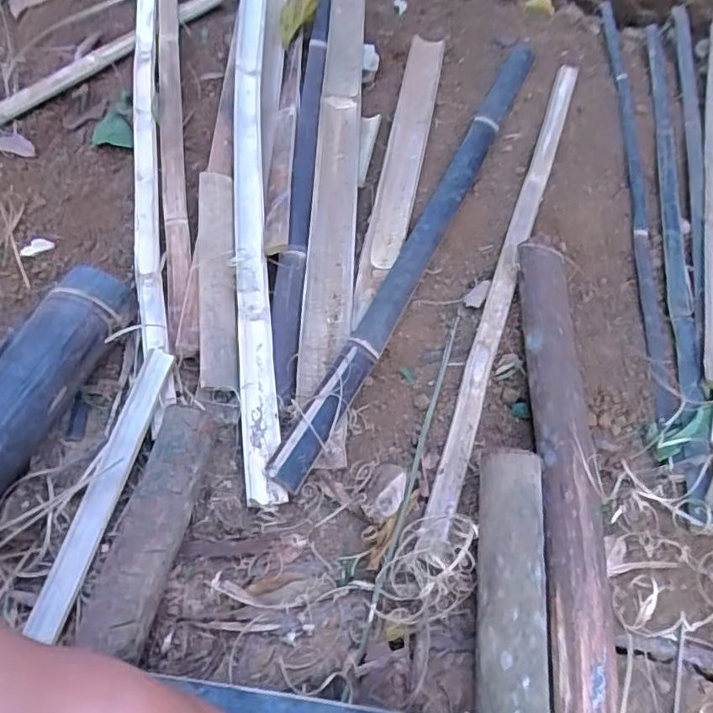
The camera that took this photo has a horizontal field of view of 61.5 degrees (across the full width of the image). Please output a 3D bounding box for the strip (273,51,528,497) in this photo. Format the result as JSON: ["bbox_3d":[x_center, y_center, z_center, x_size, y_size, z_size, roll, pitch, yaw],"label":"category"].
[{"bbox_3d":[0.109,-0.198,0.844,0.041,0.035,0.880,23,59,10],"label":"strip"}]

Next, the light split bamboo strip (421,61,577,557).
[{"bbox_3d":[0.219,-0.148,0.825,0.033,0.028,0.877,19,58,8],"label":"light split bamboo strip"}]

